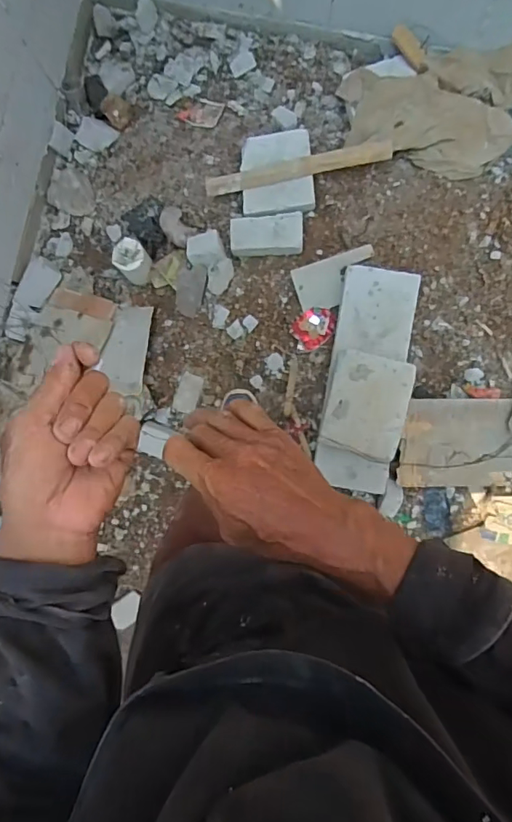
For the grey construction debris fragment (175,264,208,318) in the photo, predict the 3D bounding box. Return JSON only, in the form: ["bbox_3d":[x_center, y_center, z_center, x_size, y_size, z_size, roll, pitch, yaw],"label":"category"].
[{"bbox_3d":[-0.187,-0.343,1.412,0.077,0.019,0.143,14,89,5],"label":"grey construction debris fragment"}]

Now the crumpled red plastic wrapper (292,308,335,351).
[{"bbox_3d":[0.160,-0.229,1.390,0.121,0.016,0.103,-39,86,2],"label":"crumpled red plastic wrapper"}]

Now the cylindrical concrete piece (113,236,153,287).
[{"bbox_3d":[-0.332,-0.406,1.361,0.093,0.122,0.096,0,88,5],"label":"cylindrical concrete piece"}]

